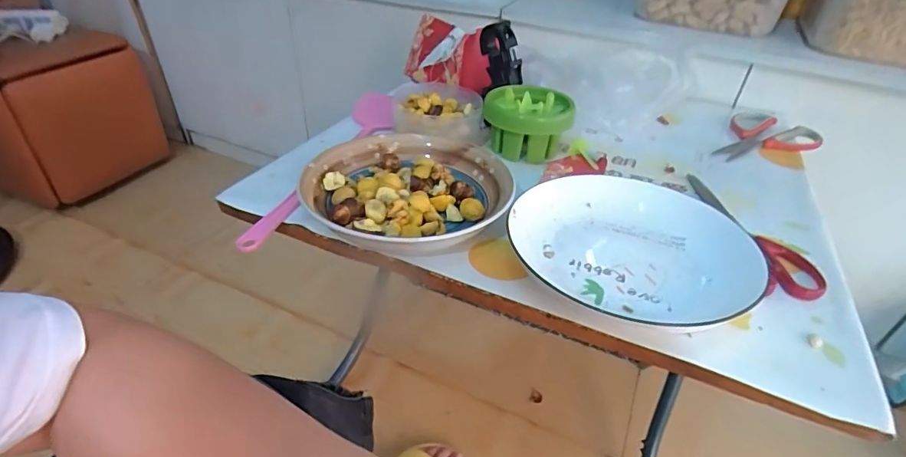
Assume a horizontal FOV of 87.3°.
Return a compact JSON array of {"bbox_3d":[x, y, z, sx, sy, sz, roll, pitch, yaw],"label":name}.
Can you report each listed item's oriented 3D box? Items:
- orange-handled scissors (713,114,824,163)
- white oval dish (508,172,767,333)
[{"bbox_3d":[0.426,-0.116,0.636,0.109,0.015,0.174,25,44,25],"label":"orange-handled scissors"},{"bbox_3d":[0.152,0.013,0.415,0.200,0.035,0.180,7,37,6],"label":"white oval dish"}]

